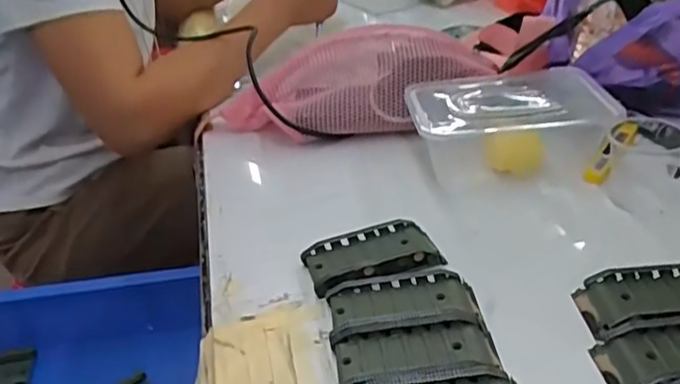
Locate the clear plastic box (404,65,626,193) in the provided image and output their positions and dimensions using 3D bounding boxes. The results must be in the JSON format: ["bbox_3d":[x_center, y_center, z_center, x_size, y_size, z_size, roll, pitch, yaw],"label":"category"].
[{"bbox_3d":[0.142,-0.065,0.557,0.154,0.058,0.115,-7,31,-3],"label":"clear plastic box"}]

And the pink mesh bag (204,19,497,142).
[{"bbox_3d":[0.005,-0.111,0.634,0.279,0.083,0.095,0,32,9],"label":"pink mesh bag"}]

